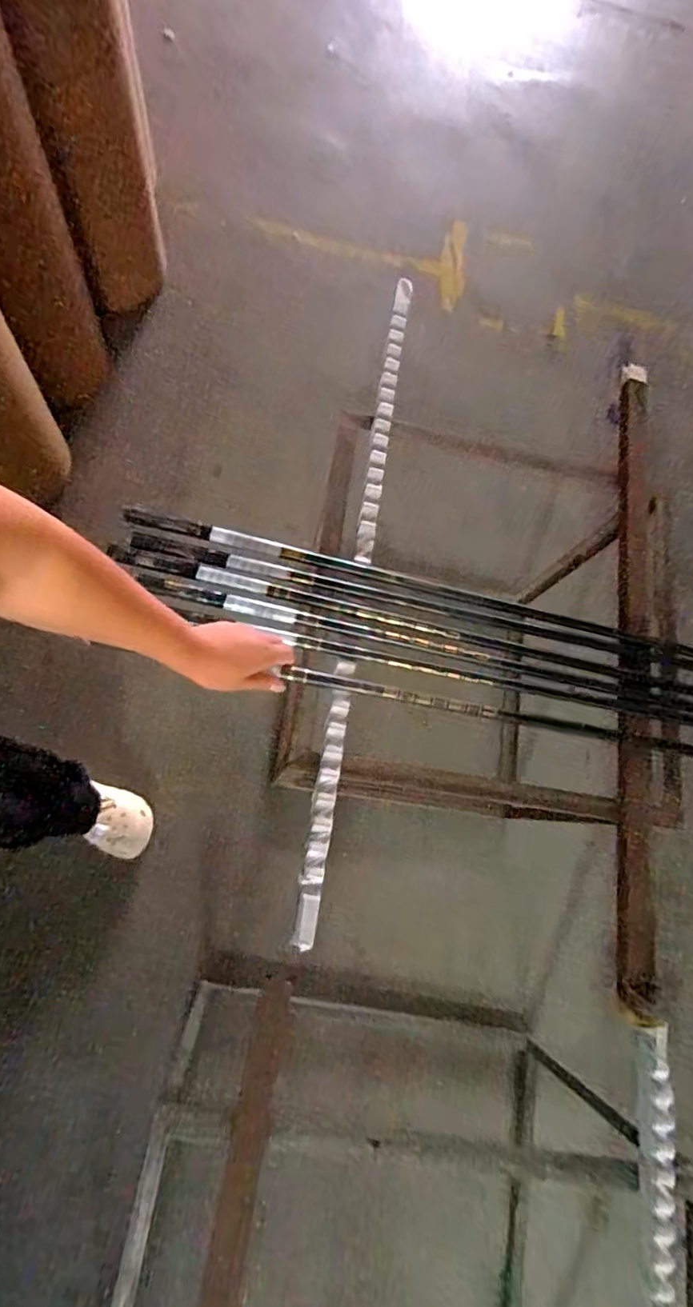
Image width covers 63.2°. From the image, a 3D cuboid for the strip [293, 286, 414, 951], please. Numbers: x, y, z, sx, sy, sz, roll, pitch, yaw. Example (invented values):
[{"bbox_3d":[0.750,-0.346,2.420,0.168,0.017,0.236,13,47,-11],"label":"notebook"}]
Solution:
[{"bbox_3d":[0.018,-0.120,0.754,0.030,0.023,0.929,10,74,-6],"label":"strip"}]

